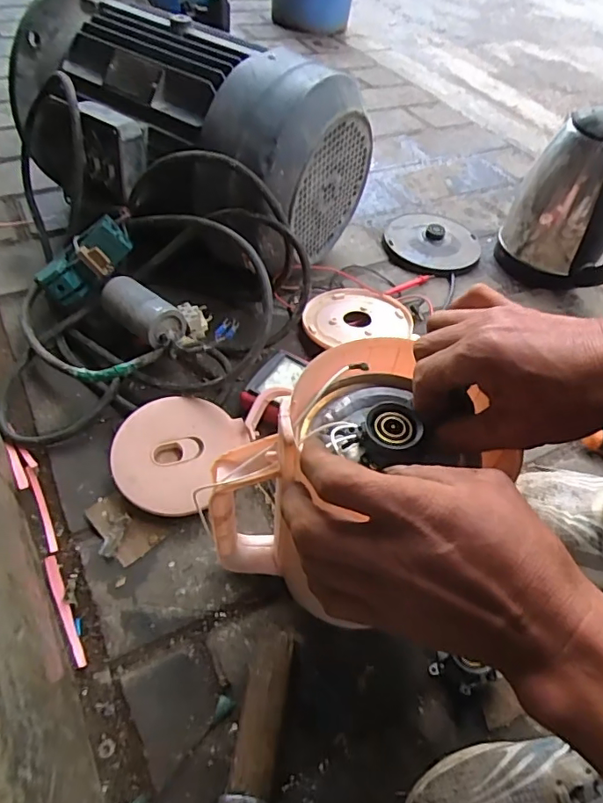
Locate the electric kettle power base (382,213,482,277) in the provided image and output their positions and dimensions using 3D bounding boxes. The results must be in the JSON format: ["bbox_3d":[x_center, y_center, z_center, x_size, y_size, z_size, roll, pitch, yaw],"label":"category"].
[{"bbox_3d":[0.197,-0.243,0.793,0.141,0.028,0.145,3,49,-2],"label":"electric kettle power base"}]

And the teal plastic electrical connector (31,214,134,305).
[{"bbox_3d":[-0.250,-0.164,0.610,0.113,0.041,0.058,-44,61,-3],"label":"teal plastic electrical connector"}]

